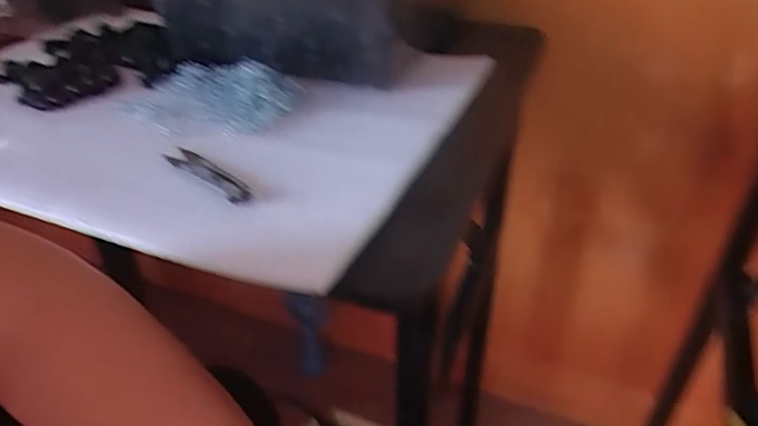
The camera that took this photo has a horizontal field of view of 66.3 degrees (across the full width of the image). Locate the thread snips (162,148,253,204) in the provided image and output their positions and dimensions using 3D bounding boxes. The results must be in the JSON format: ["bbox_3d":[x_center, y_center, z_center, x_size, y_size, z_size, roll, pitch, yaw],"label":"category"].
[{"bbox_3d":[-0.125,-0.029,0.428,0.096,0.007,0.021,30,47,34],"label":"thread snips"}]

